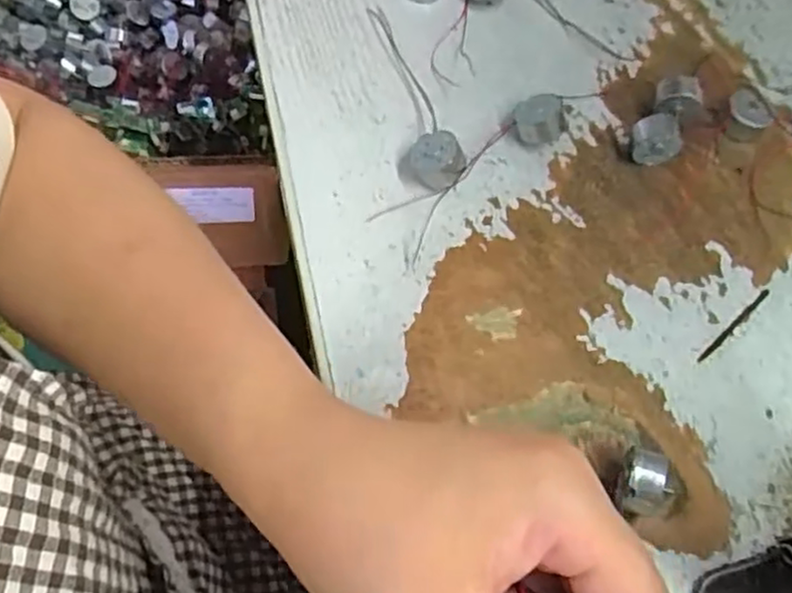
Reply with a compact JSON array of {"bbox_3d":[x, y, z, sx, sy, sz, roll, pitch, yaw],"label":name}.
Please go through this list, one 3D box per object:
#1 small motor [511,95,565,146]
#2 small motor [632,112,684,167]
[{"bbox_3d":[0.069,-0.087,0.340,0.023,0.017,0.024,-3,64,-5],"label":"small motor"},{"bbox_3d":[0.124,-0.075,0.336,0.022,0.022,0.015,1,64,-2],"label":"small motor"}]

